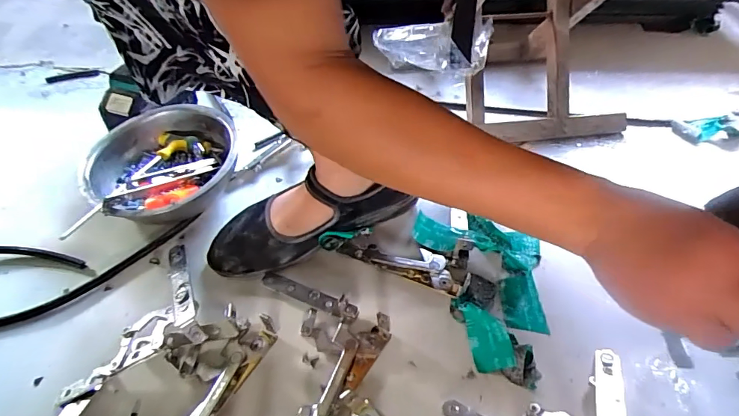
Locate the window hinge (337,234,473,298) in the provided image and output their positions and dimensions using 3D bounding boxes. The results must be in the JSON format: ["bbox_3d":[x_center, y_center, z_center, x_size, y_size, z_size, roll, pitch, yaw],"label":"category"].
[{"bbox_3d":[0.037,0.052,0.477,0.140,0.027,0.049,12,49,10],"label":"window hinge"}]

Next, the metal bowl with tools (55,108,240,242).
[{"bbox_3d":[-0.252,-0.045,0.547,0.166,0.067,0.180,0,48,0],"label":"metal bowl with tools"}]

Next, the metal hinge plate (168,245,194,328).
[{"bbox_3d":[-0.193,0.074,0.446,0.020,0.011,0.139,-20,31,-17],"label":"metal hinge plate"}]

